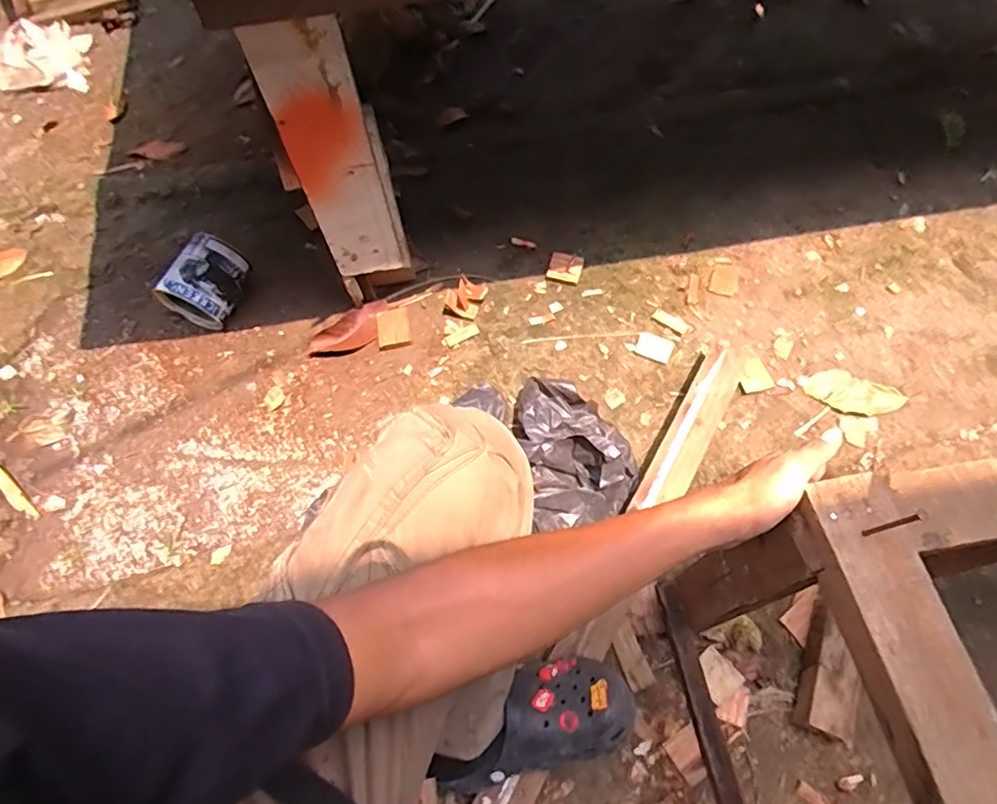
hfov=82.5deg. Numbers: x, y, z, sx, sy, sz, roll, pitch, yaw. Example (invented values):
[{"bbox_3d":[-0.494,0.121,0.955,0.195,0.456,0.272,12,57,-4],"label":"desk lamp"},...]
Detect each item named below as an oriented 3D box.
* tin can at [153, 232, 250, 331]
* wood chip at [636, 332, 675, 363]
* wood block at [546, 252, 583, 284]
[{"bbox_3d":[-0.513,-0.212,1.010,0.107,0.111,0.138,25,67,13],"label":"tin can"},{"bbox_3d":[0.270,-0.094,0.977,0.060,0.005,0.046,23,66,12],"label":"wood chip"},{"bbox_3d":[0.122,-0.245,1.040,0.058,0.012,0.056,14,65,8],"label":"wood block"}]

